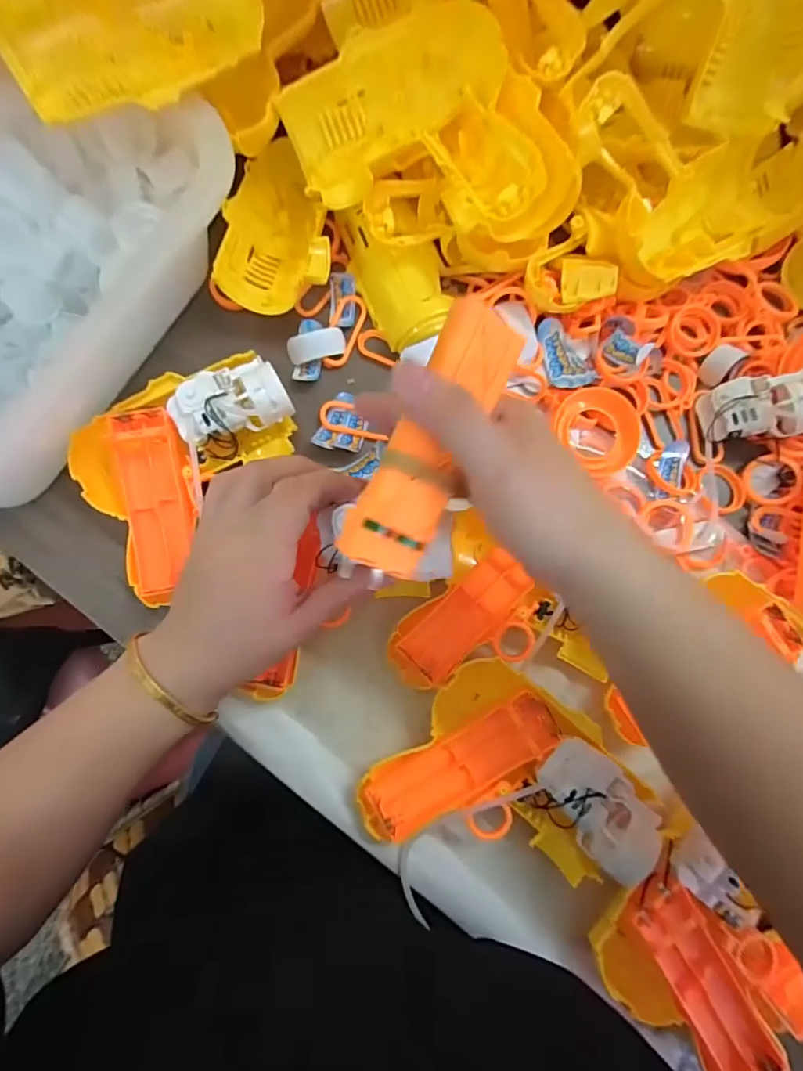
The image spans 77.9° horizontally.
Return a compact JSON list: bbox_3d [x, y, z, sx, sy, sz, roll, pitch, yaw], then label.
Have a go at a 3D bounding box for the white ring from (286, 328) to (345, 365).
[{"bbox_3d":[-0.058,-0.130,0.341,0.039,0.009,0.017,-16,81,-5],"label":"white ring"}]

